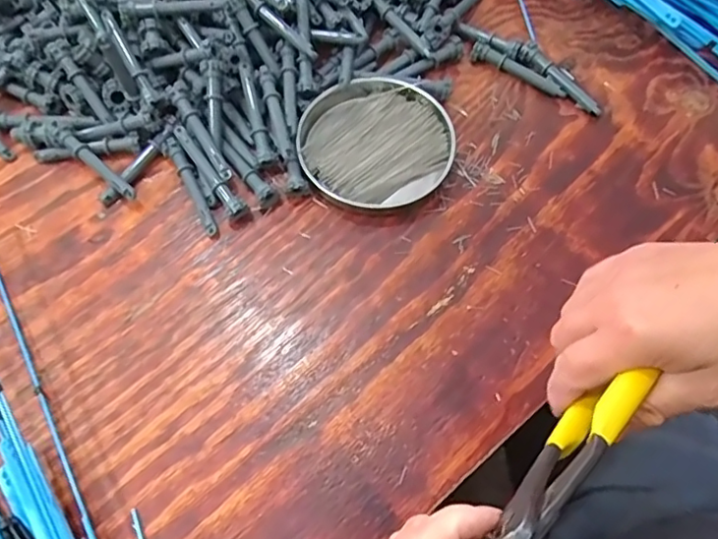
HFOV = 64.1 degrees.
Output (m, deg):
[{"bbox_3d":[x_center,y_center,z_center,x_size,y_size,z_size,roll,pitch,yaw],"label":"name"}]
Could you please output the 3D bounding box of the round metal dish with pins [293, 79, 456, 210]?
[{"bbox_3d":[0.013,-0.112,0.502,0.127,0.019,0.131,0,64,0],"label":"round metal dish with pins"}]

